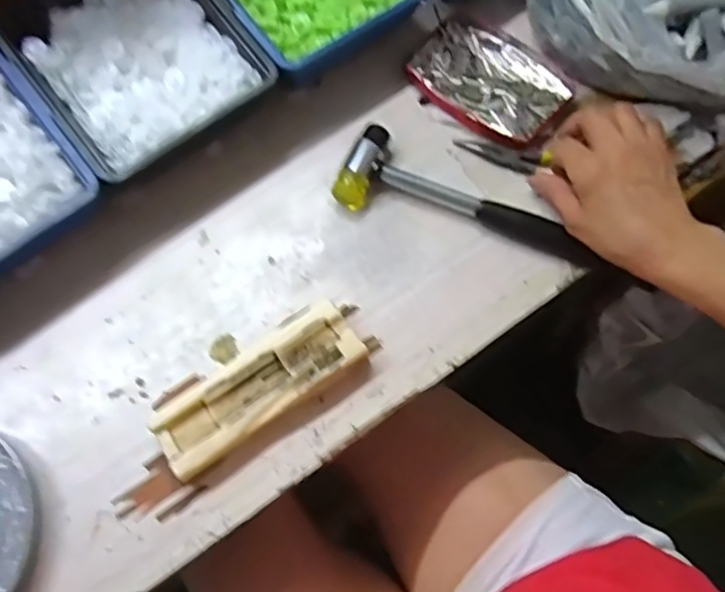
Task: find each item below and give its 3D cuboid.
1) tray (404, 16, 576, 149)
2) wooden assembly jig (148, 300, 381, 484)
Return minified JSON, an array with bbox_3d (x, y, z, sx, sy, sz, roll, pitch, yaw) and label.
[{"bbox_3d":[0.100,-0.169,0.494,0.124,0.010,0.081,39,74,15],"label":"tray"},{"bbox_3d":[-0.062,0.055,0.405,0.146,0.024,0.055,-31,71,-11],"label":"wooden assembly jig"}]

